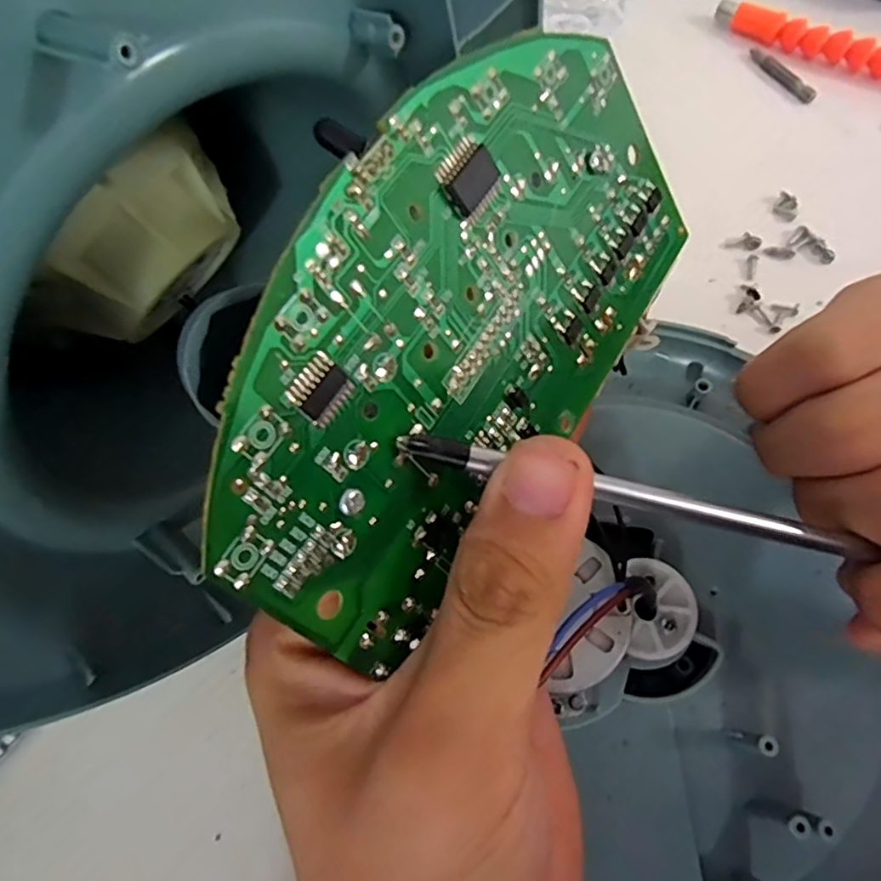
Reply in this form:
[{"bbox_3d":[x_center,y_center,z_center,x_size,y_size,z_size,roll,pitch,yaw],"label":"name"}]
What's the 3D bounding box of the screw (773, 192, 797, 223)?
[{"bbox_3d":[0.179,-0.121,0.309,0.011,0.004,0.016,26,70,11],"label":"screw"}]

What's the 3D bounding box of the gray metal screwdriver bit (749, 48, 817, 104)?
[{"bbox_3d":[0.199,-0.214,0.347,0.008,0.009,0.049,-32,70,-12],"label":"gray metal screwdriver bit"}]

